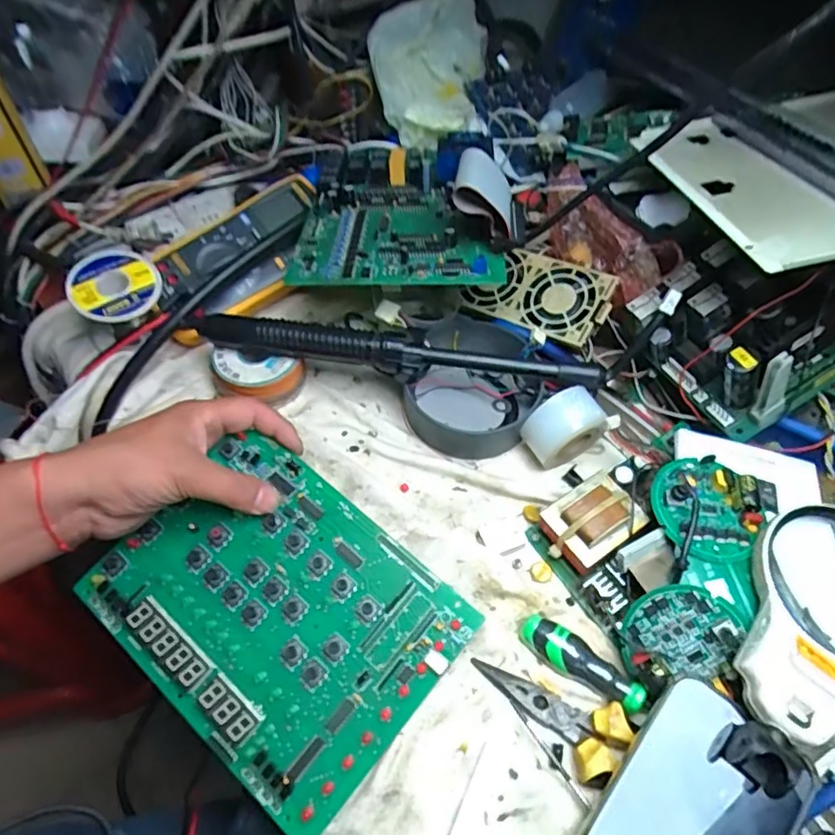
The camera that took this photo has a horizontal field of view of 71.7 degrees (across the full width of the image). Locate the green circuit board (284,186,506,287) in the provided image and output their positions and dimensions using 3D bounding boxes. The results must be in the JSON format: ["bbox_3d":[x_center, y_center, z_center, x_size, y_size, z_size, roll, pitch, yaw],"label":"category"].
[{"bbox_3d":[-0.016,-0.149,0.457,0.155,0.014,0.138,-1,49,-1],"label":"green circuit board"}]

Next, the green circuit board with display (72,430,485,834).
[{"bbox_3d":[-0.089,0.120,0.362,0.206,0.009,0.160,39,75,15],"label":"green circuit board with display"}]

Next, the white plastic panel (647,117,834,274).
[{"bbox_3d":[0.212,-0.149,0.375,0.072,0.008,0.170,-16,48,-3],"label":"white plastic panel"}]

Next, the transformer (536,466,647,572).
[{"bbox_3d":[0.120,0.072,0.398,0.064,0.038,0.049,-33,64,-21],"label":"transformer"}]

